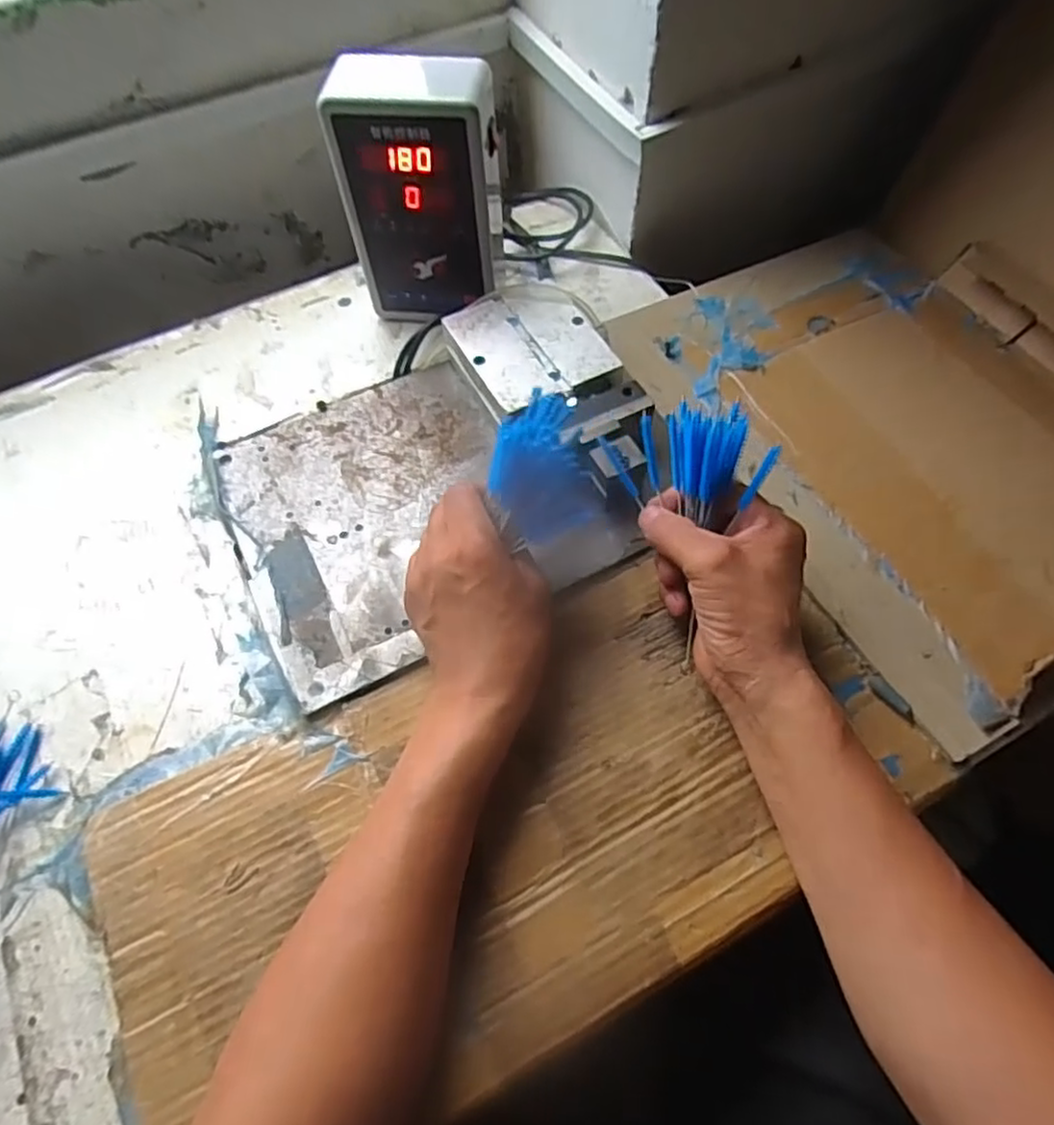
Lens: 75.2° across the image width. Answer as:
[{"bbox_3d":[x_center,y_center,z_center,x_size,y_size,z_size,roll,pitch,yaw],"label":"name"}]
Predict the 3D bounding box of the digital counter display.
[{"bbox_3d":[-0.075,-0.267,0.516,0.111,0.183,0.057,6,60,7],"label":"digital counter display"}]

